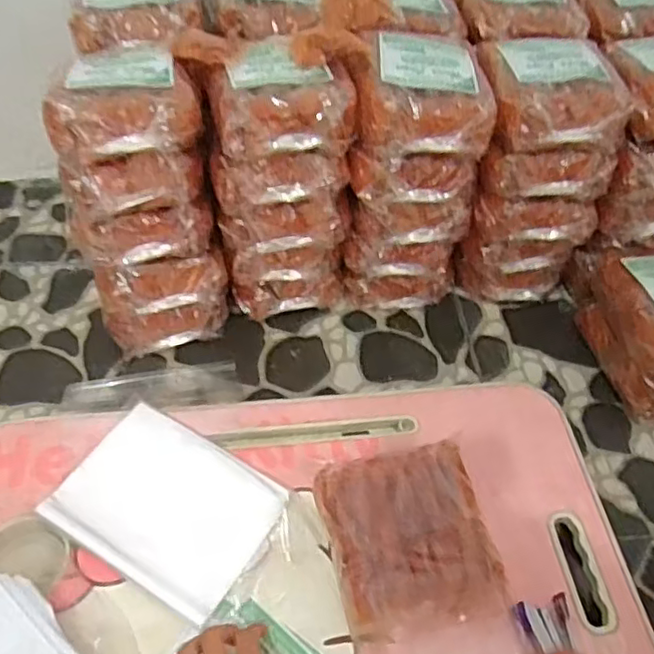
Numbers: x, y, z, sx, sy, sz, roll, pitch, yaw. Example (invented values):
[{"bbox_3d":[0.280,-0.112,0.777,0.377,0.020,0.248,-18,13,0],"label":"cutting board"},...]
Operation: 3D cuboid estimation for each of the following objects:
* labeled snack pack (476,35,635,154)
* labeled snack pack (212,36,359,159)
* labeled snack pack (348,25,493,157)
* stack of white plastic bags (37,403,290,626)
[{"bbox_3d":[0.230,-0.243,0.641,0.141,0.056,0.144,-4,54,-9],"label":"labeled snack pack"},{"bbox_3d":[-0.041,-0.220,0.601,0.131,0.049,0.130,-7,54,-11],"label":"labeled snack pack"},{"bbox_3d":[0.092,-0.238,0.627,0.136,0.051,0.156,0,53,-6],"label":"labeled snack pack"},{"bbox_3d":[-0.142,0.161,0.572,0.182,0.011,0.134,28,56,15],"label":"stack of white plastic bags"}]

